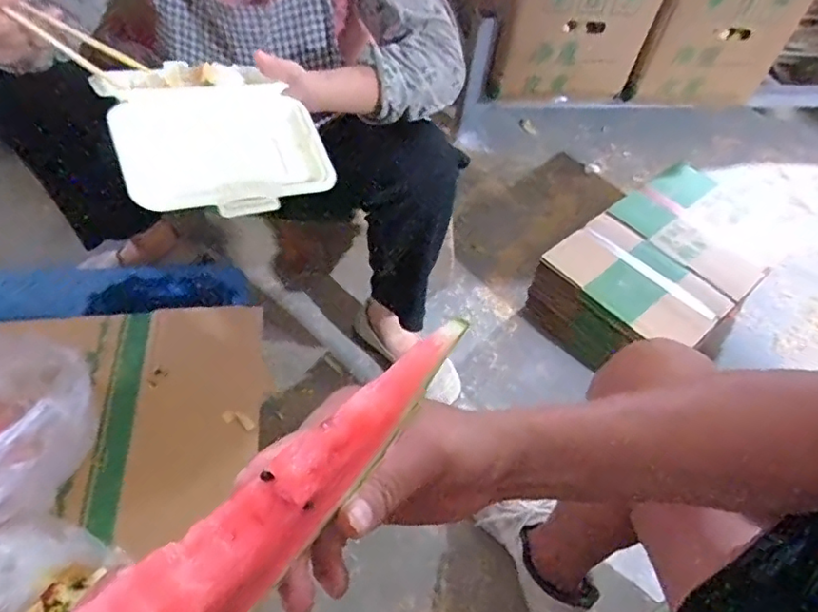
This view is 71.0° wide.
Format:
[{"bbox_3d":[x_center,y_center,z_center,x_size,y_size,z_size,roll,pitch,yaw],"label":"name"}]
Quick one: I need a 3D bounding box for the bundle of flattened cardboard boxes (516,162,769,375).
[{"bbox_3d":[0.489,-0.073,1.104,0.470,0.184,0.279,-35,64,-26],"label":"bundle of flattened cardboard boxes"}]

